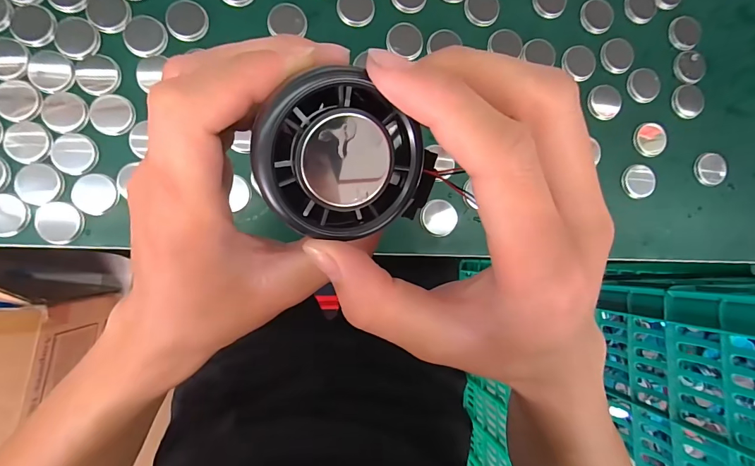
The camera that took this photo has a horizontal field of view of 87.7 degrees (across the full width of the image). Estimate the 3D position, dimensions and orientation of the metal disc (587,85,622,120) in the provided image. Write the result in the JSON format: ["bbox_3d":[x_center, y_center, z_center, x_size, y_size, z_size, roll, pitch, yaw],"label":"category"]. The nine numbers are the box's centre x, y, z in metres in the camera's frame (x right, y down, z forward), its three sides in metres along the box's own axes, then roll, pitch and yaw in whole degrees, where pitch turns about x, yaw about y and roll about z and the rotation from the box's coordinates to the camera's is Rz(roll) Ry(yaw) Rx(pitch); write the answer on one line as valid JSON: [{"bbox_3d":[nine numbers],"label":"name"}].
[{"bbox_3d":[0.205,-0.118,0.354,0.027,0.005,0.030,-22,90,-9],"label":"metal disc"}]

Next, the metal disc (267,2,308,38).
[{"bbox_3d":[-0.072,-0.172,0.315,0.031,0.007,0.029,1,86,-8],"label":"metal disc"}]

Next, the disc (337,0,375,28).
[{"bbox_3d":[-0.018,-0.187,0.325,0.030,0.004,0.033,1,86,-8],"label":"disc"}]

